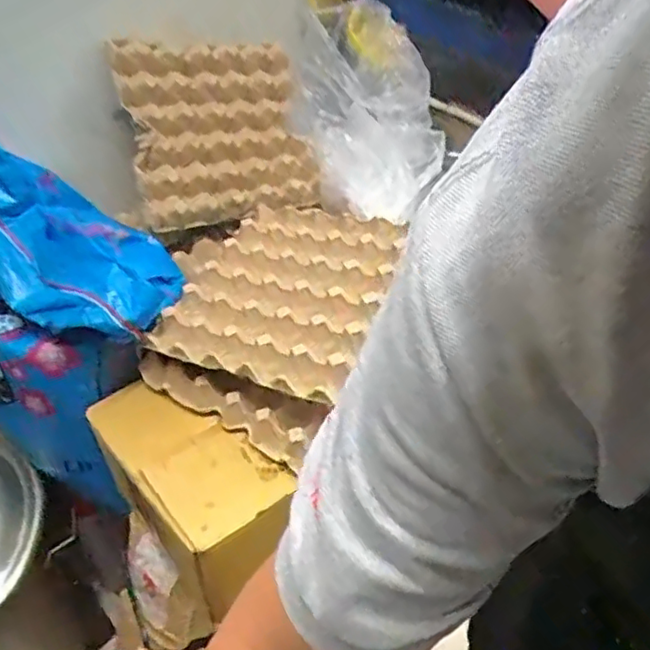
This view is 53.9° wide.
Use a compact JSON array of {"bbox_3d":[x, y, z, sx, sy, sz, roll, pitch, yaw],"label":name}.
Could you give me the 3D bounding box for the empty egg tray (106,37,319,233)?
[{"bbox_3d":[-0.161,-0.291,0.981,0.281,0.297,0.072,-9,1,-22],"label":"empty egg tray"}]

